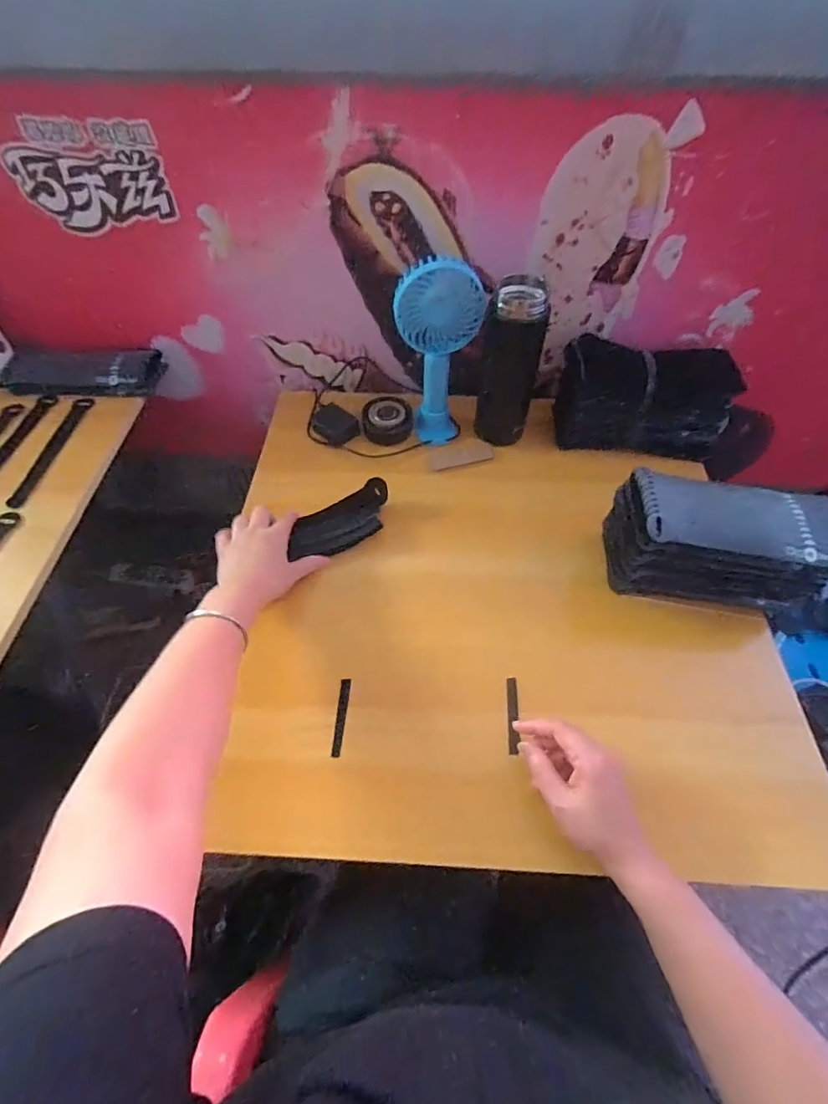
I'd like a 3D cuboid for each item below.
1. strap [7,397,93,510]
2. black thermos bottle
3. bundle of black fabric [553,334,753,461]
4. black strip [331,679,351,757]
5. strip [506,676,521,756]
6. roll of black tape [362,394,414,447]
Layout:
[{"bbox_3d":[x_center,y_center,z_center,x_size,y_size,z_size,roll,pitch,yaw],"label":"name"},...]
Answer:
[{"bbox_3d":[-0.453,-0.130,0.602,0.029,0.008,0.197,0,53,5],"label":"strap"},{"bbox_3d":[0.115,-0.220,0.580,0.073,0.177,0.067,9,57,6],"label":"black thermos bottle"},{"bbox_3d":[0.292,-0.192,0.602,0.208,0.101,0.095,5,56,3],"label":"bundle of black fabric"},{"bbox_3d":[-0.067,0.153,0.447,0.010,0.004,0.069,9,58,-7],"label":"black strip"},{"bbox_3d":[0.094,0.154,0.458,0.010,0.008,0.070,5,55,3],"label":"strip"},{"bbox_3d":[-0.036,-0.180,0.658,0.070,0.030,0.064,0,56,0],"label":"roll of black tape"}]

